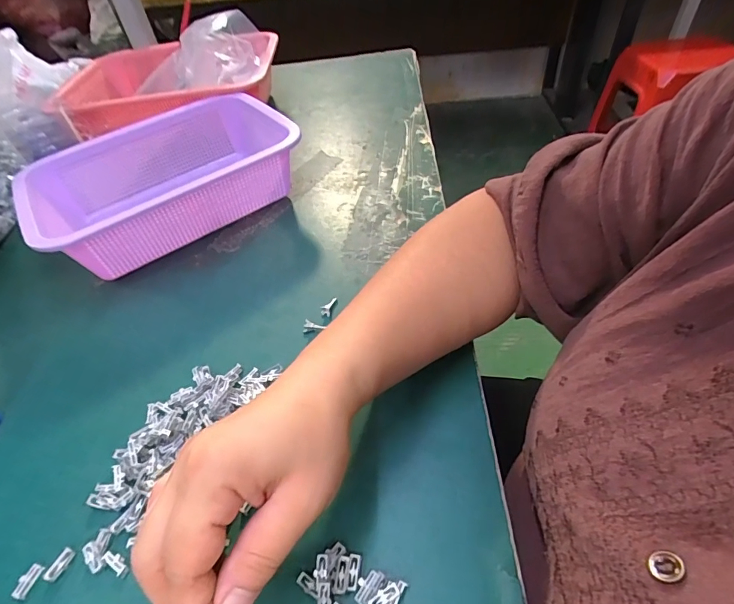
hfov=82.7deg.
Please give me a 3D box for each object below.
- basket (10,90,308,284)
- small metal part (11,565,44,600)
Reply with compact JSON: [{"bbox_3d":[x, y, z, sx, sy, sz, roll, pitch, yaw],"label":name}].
[{"bbox_3d":[-0.212,-0.129,0.450,0.257,0.077,0.176,-29,51,-20],"label":"basket"},{"bbox_3d":[-0.191,0.158,0.235,0.006,0.006,0.017,11,49,16],"label":"small metal part"}]

